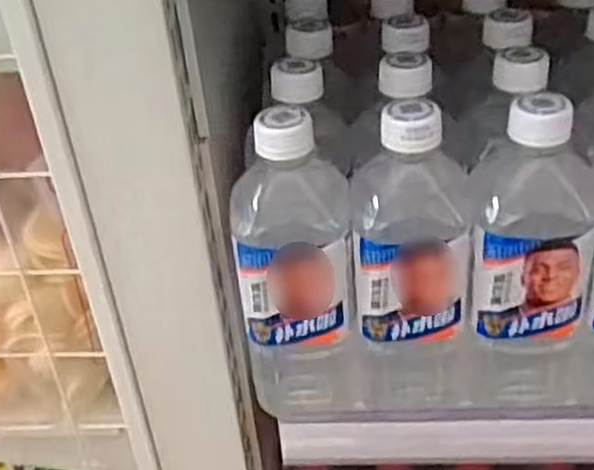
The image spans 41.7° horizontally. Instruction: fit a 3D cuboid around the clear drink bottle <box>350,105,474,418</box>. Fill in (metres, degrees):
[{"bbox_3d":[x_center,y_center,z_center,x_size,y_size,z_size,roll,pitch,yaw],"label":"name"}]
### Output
[{"bbox_3d":[0.066,0.020,0.446,0.063,0.198,0.056,-5,36,3],"label":"clear drink bottle"}]

